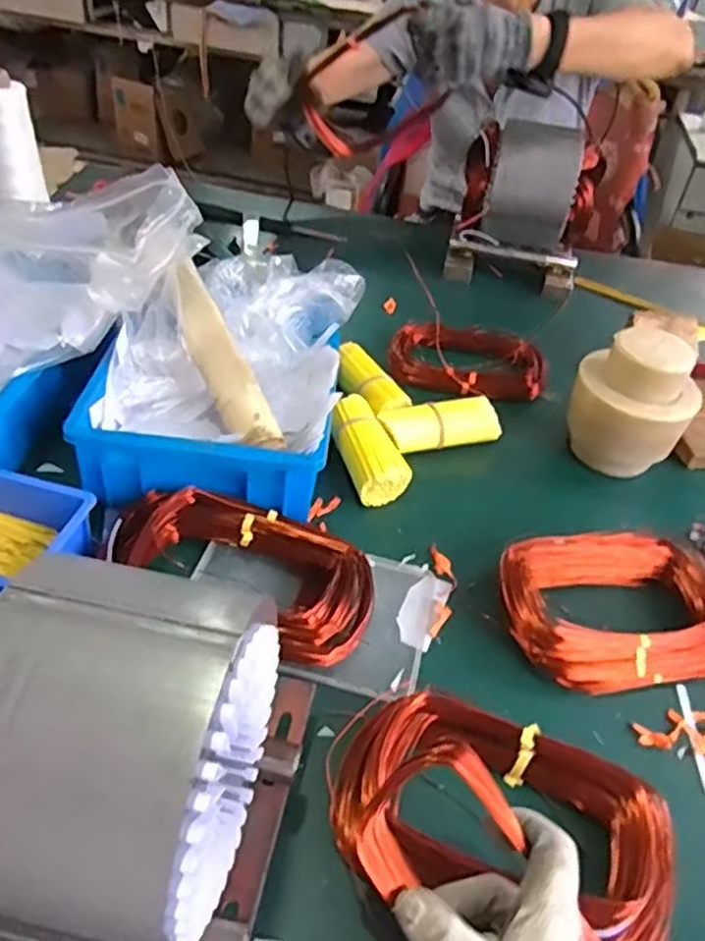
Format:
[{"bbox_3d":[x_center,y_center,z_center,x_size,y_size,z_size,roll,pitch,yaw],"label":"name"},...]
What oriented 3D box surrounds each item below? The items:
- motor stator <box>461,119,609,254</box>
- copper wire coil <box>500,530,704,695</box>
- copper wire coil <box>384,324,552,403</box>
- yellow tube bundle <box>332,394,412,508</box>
[{"bbox_3d":[0.242,-0.382,0.938,0.172,0.121,0.172,13,42,6],"label":"motor stator"},{"bbox_3d":[0.206,0.107,0.536,0.170,0.045,0.118,2,42,-6],"label":"copper wire coil"},{"bbox_3d":[0.129,-0.125,0.784,0.179,0.042,0.089,18,43,11],"label":"copper wire coil"},{"bbox_3d":[0.011,-0.017,0.642,0.050,0.042,0.110,-10,45,-19],"label":"yellow tube bundle"}]

